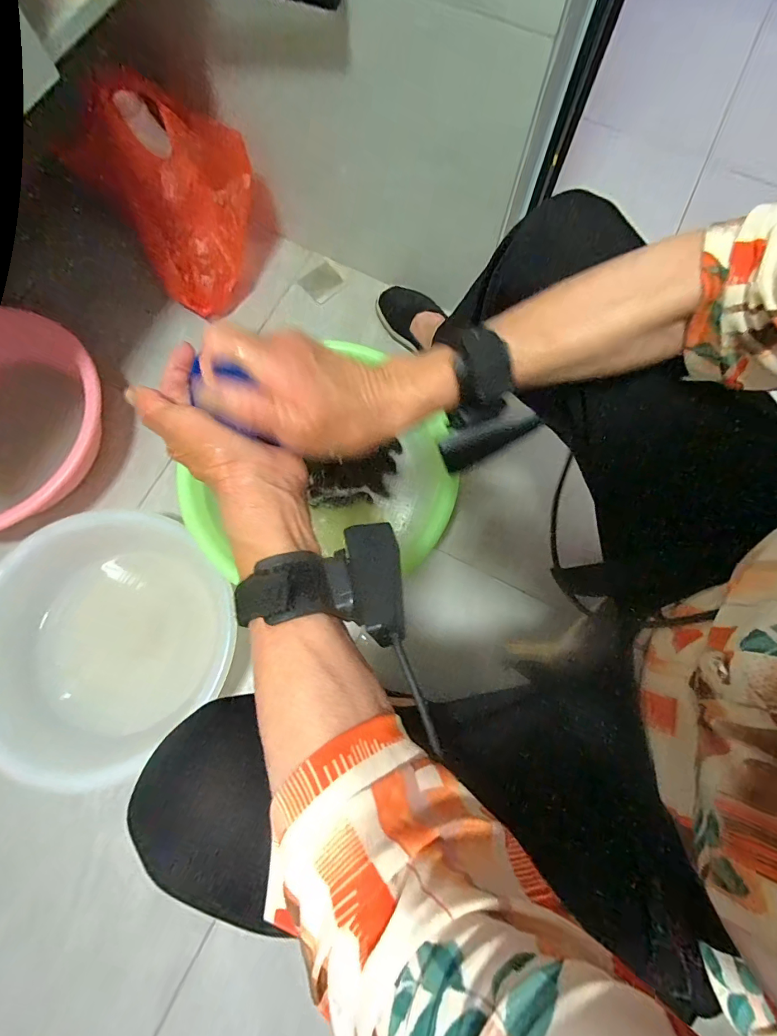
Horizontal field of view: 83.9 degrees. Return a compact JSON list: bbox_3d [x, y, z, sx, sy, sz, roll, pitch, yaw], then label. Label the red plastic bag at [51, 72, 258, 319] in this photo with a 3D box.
[{"bbox_3d":[-0.311,-0.484,0.660,0.176,0.225,0.202,40,80,9],"label":"red plastic bag"}]

